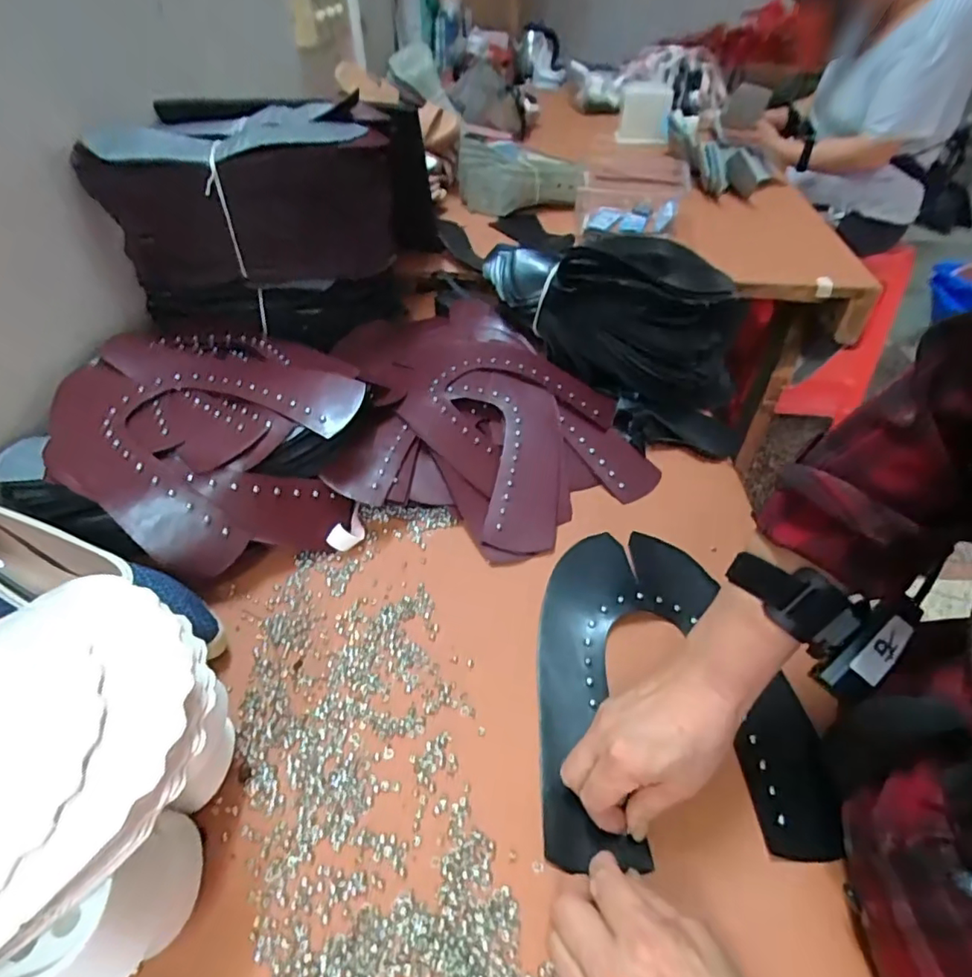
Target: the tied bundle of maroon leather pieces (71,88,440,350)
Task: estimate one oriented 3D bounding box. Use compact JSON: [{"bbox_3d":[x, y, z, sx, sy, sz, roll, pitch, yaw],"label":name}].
[{"bbox_3d":[-0.244,-0.341,0.717,0.327,0.224,0.272,-2,44,-2],"label":"tied bundle of maroon leather pieces"}]

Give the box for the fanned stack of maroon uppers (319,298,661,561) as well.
[{"bbox_3d":[-0.021,-0.097,0.634,0.303,0.084,0.387,-14,46,-13],"label":"fanned stack of maroon uppers"}]

